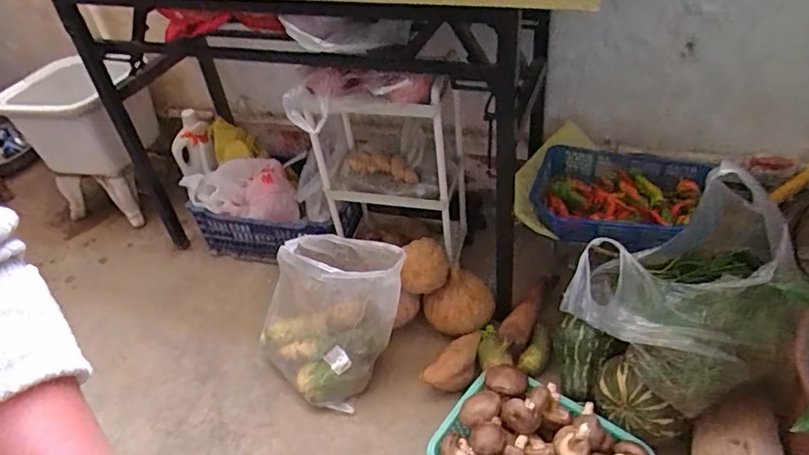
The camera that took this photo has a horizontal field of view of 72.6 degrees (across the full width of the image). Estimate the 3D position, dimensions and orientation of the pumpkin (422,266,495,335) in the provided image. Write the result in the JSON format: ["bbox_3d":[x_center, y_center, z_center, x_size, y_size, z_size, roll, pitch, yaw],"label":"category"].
[{"bbox_3d":[0.128,0.176,1.250,0.133,0.122,0.121,-4,41,4],"label":"pumpkin"}]

